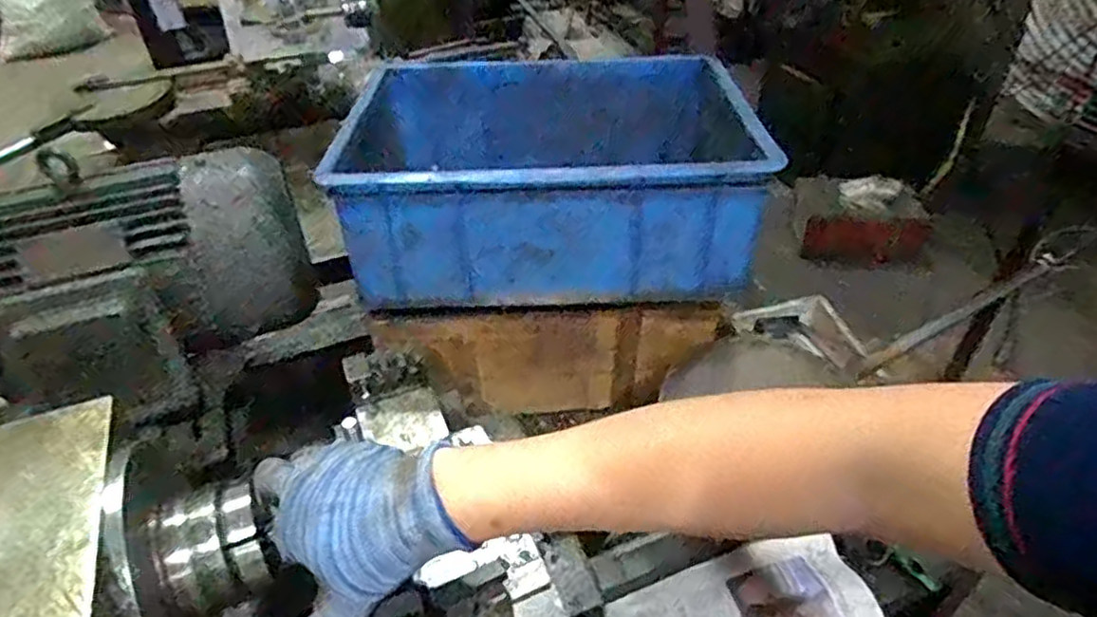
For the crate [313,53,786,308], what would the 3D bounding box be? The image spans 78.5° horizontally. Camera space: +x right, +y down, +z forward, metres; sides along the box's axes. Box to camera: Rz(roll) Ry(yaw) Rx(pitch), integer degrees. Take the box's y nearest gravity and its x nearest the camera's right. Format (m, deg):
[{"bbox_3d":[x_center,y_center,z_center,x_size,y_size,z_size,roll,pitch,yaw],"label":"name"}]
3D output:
[{"bbox_3d":[0.000,-0.153,0.714,0.391,0.140,0.307,-1,40,1],"label":"crate"}]

